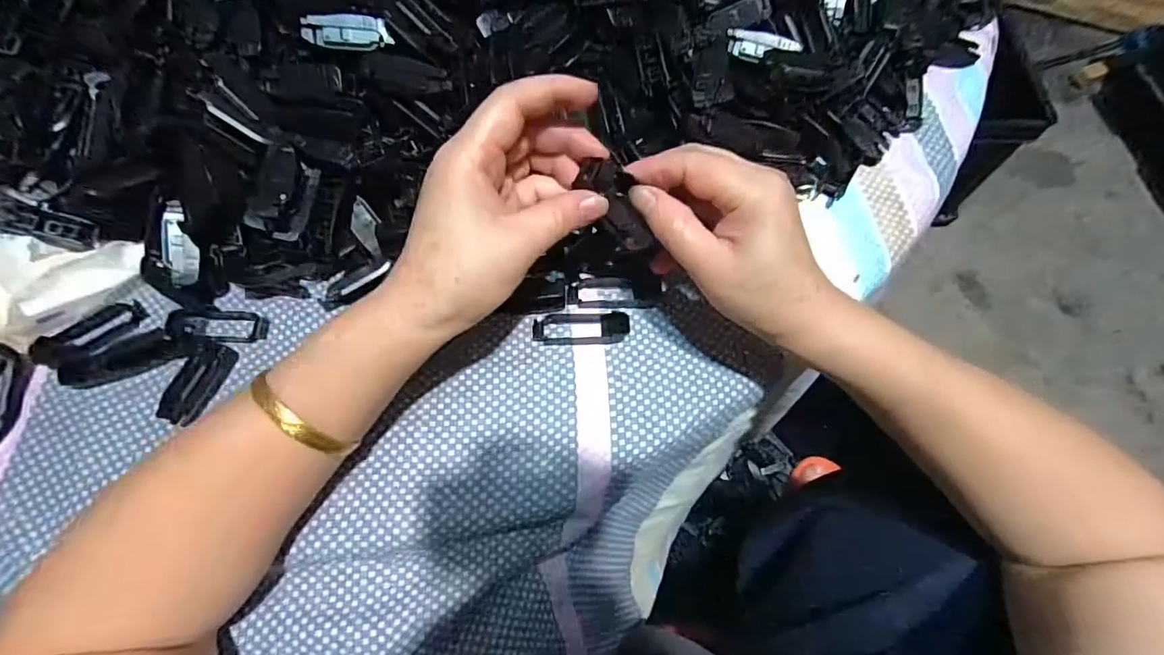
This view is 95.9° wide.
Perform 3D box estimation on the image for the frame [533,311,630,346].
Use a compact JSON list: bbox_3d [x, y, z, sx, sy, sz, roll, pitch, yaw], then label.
[{"bbox_3d":[0.000,0.001,0.318,0.058,0.005,0.020,-5,67,-1],"label":"frame"}]

